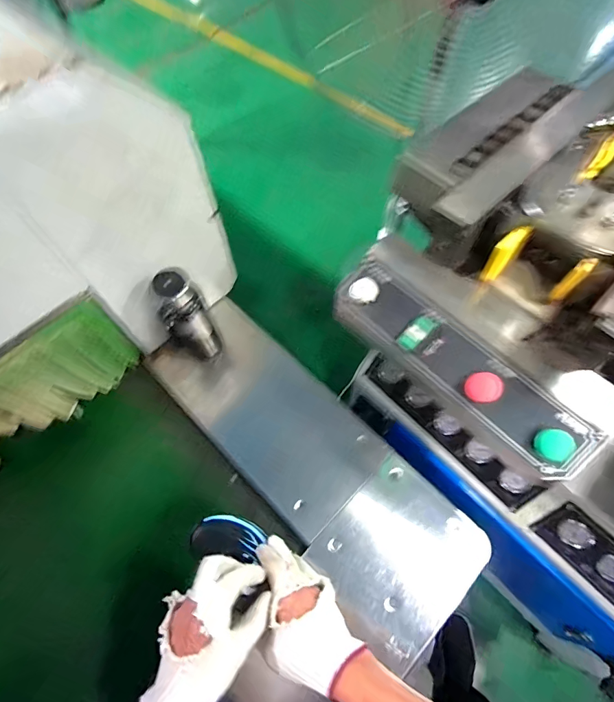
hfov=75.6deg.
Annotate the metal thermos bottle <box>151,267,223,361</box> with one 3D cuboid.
[{"bbox_3d":[-0.235,-0.061,0.785,0.085,0.232,0.074,-29,66,-13],"label":"metal thermos bottle"}]

